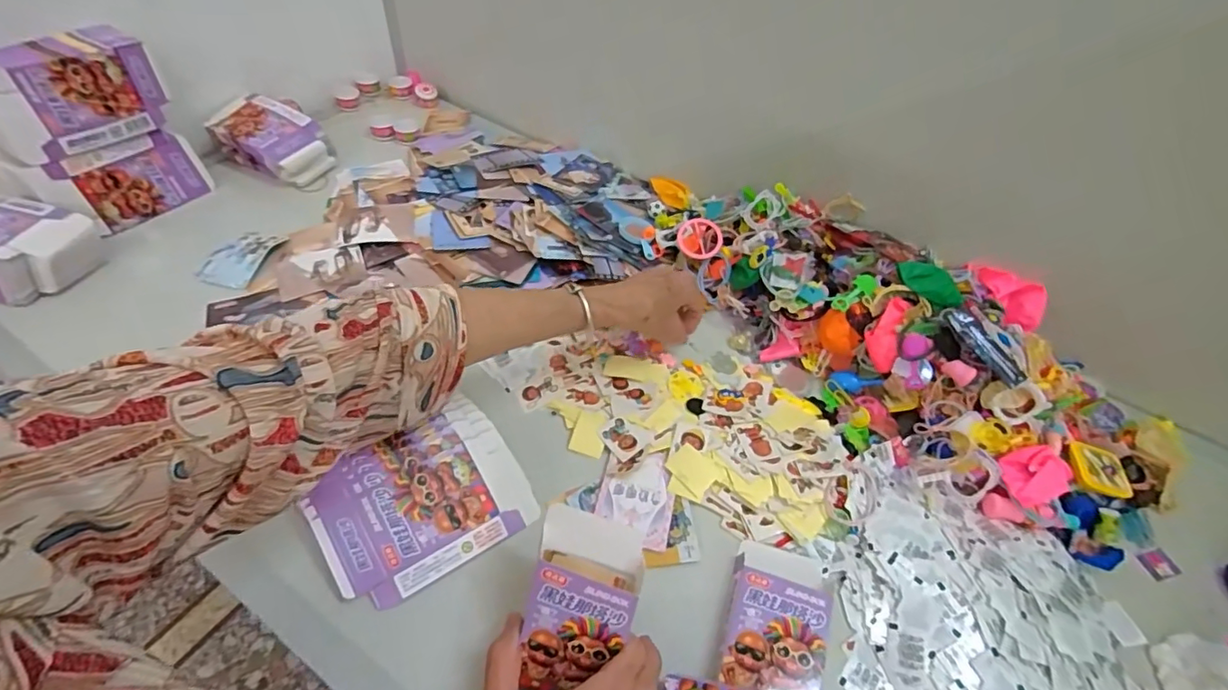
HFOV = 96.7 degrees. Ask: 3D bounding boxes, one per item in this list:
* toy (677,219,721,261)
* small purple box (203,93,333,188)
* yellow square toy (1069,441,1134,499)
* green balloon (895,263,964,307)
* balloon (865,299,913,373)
[{"bbox_3d":[0.097,-0.121,0.619,0.050,0.012,0.048,0,82,3],"label":"toy"},{"bbox_3d":[-0.435,-0.261,0.703,0.126,0.066,0.086,21,51,12],"label":"small purple box"},{"bbox_3d":[0.424,0.109,0.478,0.043,0.014,0.043,12,49,4],"label":"yellow square toy"},{"bbox_3d":[0.304,-0.060,0.528,0.064,0.010,0.029,27,101,12],"label":"green balloon"},{"bbox_3d":[0.255,-0.012,0.514,0.030,0.013,0.071,19,90,10],"label":"balloon"}]

